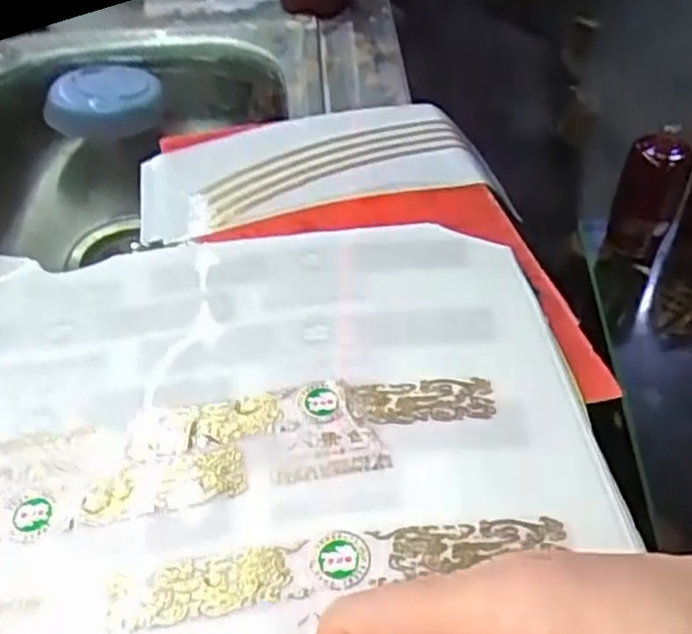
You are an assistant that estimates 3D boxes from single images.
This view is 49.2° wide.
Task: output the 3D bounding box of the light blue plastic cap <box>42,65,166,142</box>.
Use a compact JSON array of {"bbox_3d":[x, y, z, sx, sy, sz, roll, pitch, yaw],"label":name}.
[{"bbox_3d":[-0.216,-0.203,0.697,0.086,0.034,0.100,15,46,16],"label":"light blue plastic cap"}]

